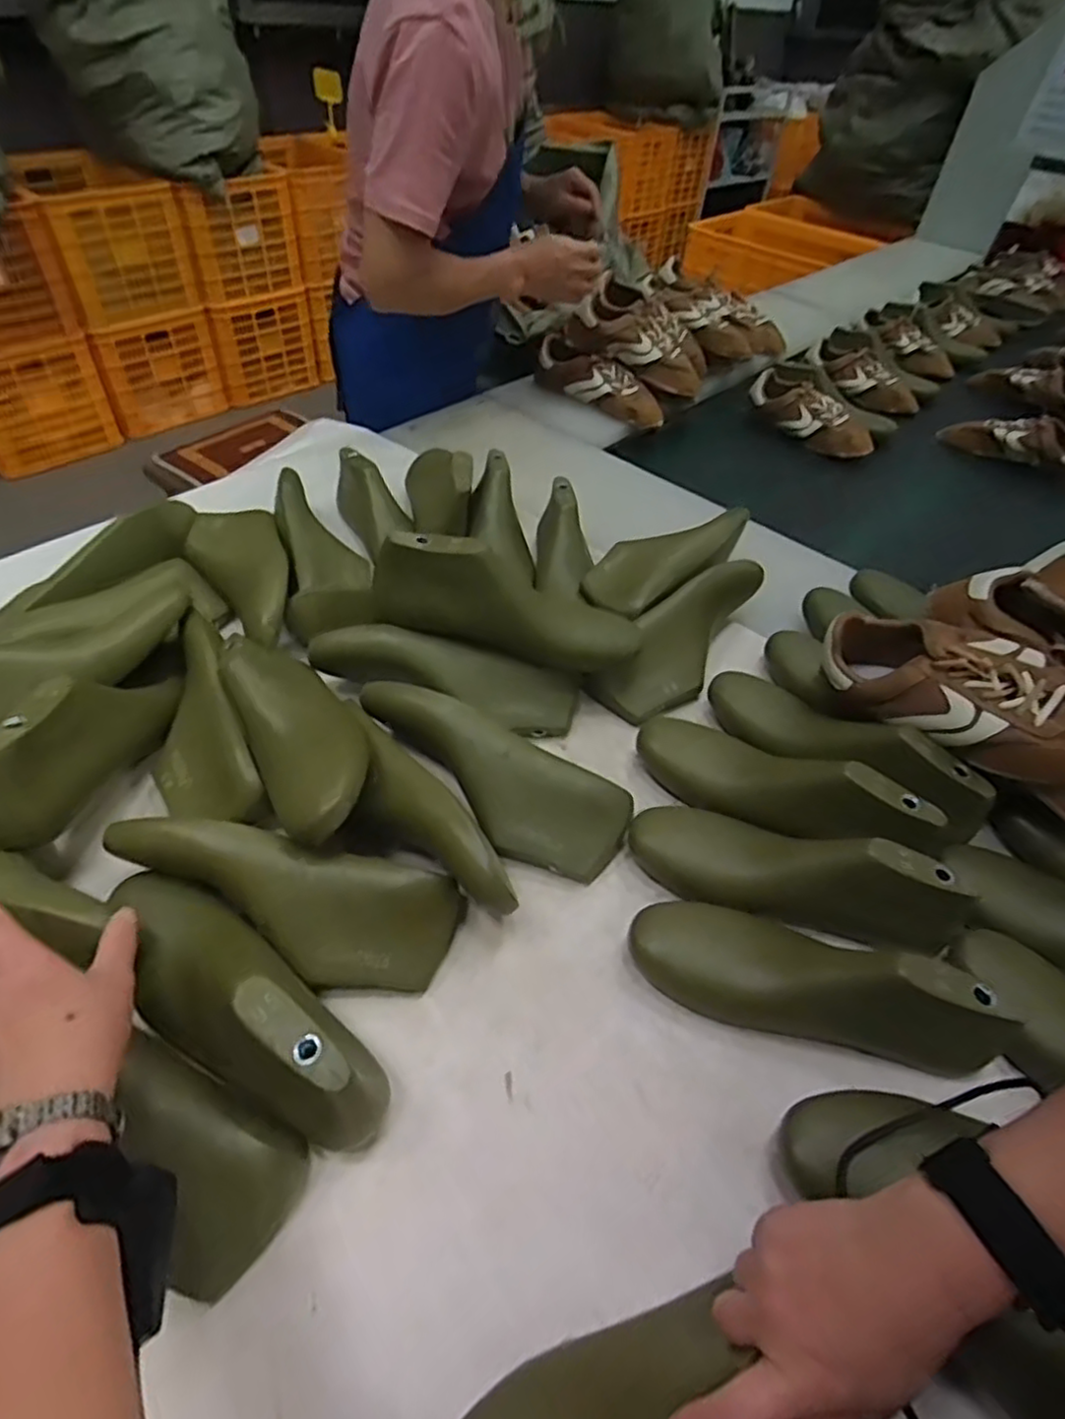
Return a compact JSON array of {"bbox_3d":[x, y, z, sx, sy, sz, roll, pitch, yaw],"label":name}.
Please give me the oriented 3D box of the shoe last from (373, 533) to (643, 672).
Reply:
[{"bbox_3d":[-0.020,-0.100,0.664,0.251,0.096,0.075,17,45,-16],"label":"shoe last"}]

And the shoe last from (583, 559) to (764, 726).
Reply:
[{"bbox_3d":[0.178,-0.081,0.743,0.259,0.089,0.080,-32,57,-29],"label":"shoe last"}]

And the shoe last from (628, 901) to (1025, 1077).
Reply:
[{"bbox_3d":[0.204,0.190,0.503,0.260,0.087,0.081,14,48,9],"label":"shoe last"}]

